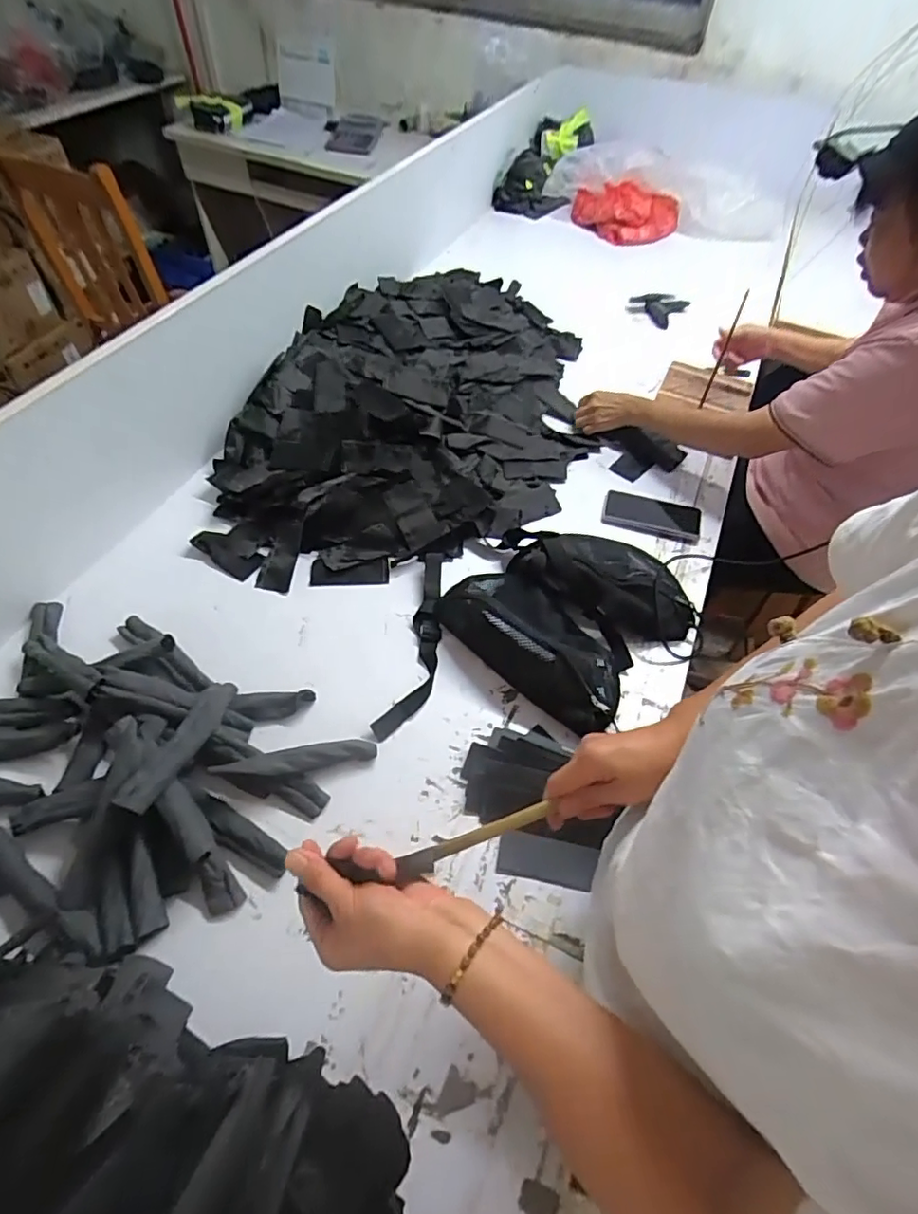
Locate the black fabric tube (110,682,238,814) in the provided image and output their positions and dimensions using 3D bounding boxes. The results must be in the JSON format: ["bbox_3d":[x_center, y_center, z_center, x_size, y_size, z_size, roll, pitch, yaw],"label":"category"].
[{"bbox_3d":[-0.311,0.151,0.644,0.039,0.027,0.181,14,37,7],"label":"black fabric tube"}]

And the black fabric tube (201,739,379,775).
[{"bbox_3d":[-0.189,0.179,0.675,0.182,0.016,0.029,-3,52,-24],"label":"black fabric tube"}]

